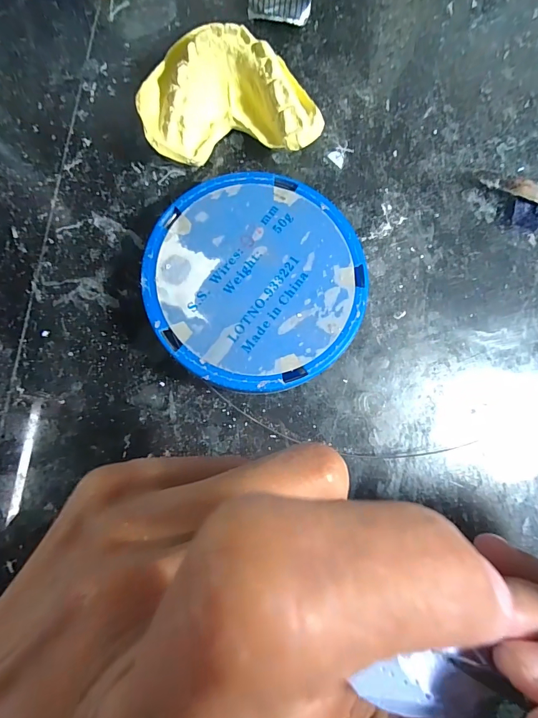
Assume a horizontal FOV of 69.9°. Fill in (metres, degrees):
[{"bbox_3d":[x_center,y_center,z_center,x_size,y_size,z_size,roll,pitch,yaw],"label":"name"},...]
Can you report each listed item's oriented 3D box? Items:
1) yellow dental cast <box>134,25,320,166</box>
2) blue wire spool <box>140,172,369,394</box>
[{"bbox_3d":[-0.015,-0.094,0.144,0.063,0.027,0.036,-10,86,-5],"label":"yellow dental cast"},{"bbox_3d":[-0.004,-0.028,0.143,0.076,0.019,0.077,0,85,-5],"label":"blue wire spool"}]

